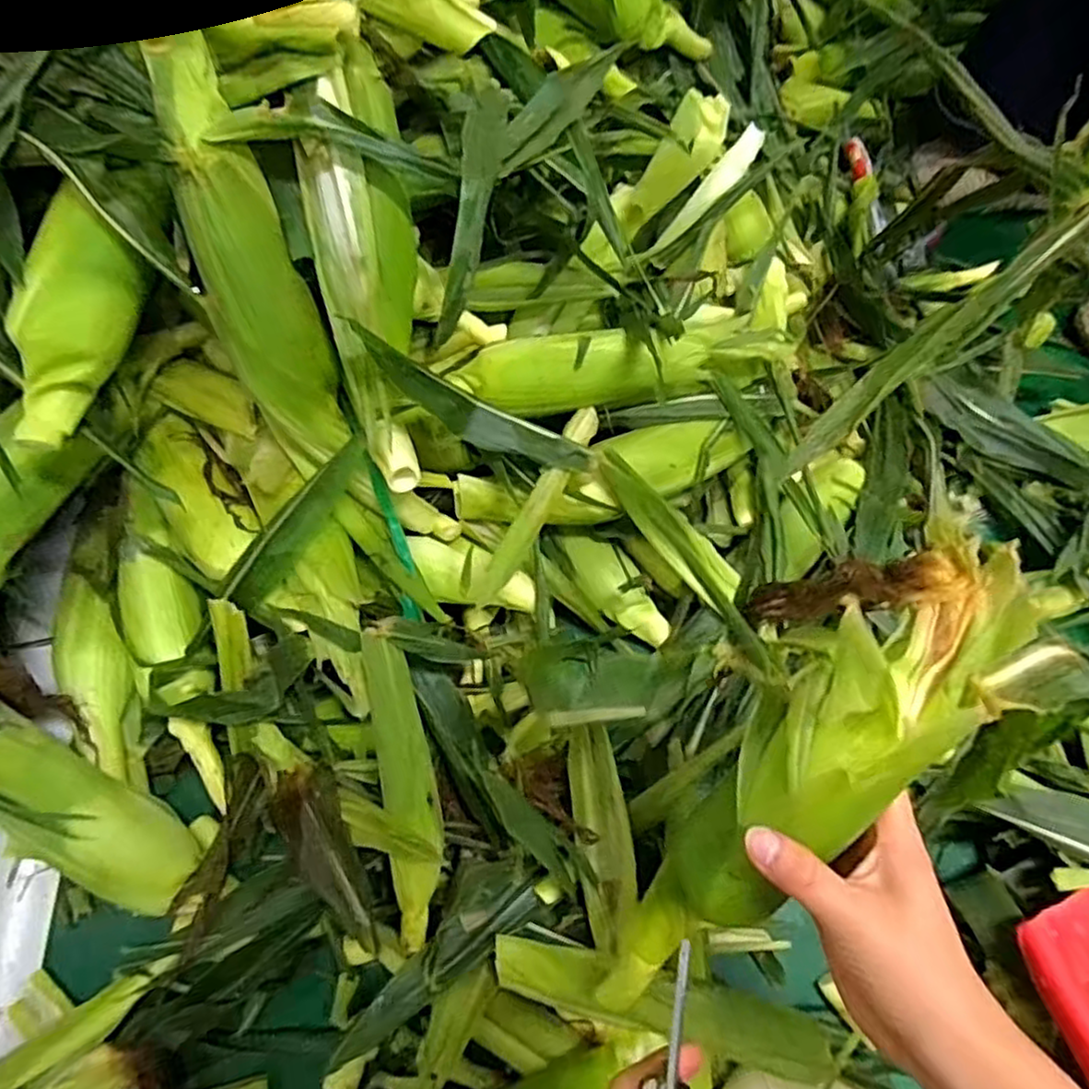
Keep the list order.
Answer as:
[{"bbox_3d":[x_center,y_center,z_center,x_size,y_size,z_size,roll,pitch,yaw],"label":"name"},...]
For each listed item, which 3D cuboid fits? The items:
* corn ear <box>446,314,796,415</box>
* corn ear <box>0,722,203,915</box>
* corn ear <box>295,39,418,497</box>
[{"bbox_3d":[0.061,-0.143,0.554,0.262,0.051,0.065,-14,67,-8],"label":"corn ear"},{"bbox_3d":[-0.316,0.190,0.480,0.167,0.052,0.061,44,69,-14],"label":"corn ear"},{"bbox_3d":[-0.113,-0.164,0.435,0.061,0.051,0.264,-4,103,-4],"label":"corn ear"}]

